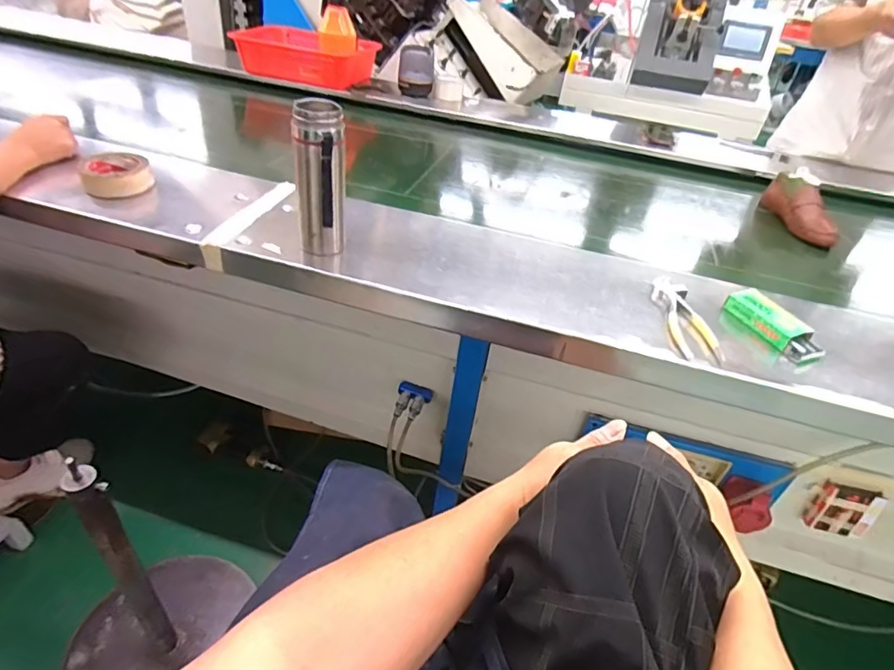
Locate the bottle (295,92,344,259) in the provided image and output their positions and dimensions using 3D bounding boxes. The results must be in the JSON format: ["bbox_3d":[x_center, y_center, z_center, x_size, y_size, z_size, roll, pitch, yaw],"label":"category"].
[{"bbox_3d":[-0.174,-0.210,0.714,0.068,0.206,0.065,-2,39,-12],"label":"bottle"}]

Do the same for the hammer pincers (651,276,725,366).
[{"bbox_3d":[0.336,-0.029,0.724,0.058,0.021,0.190,7,38,0],"label":"hammer pincers"}]

